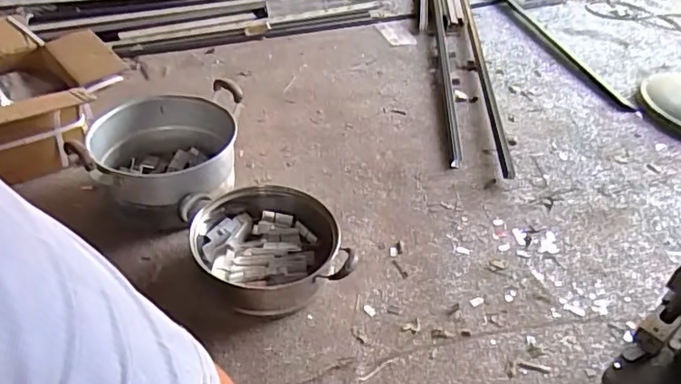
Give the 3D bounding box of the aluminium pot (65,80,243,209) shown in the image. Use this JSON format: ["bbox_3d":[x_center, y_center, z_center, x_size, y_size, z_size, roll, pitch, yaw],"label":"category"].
[{"bbox_3d":[-0.373,-0.068,1.181,0.301,0.175,0.295,0,40,-6],"label":"aluminium pot"}]

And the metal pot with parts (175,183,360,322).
[{"bbox_3d":[-0.140,0.104,1.053,0.268,0.097,0.277,3,40,-2],"label":"metal pot with parts"}]

